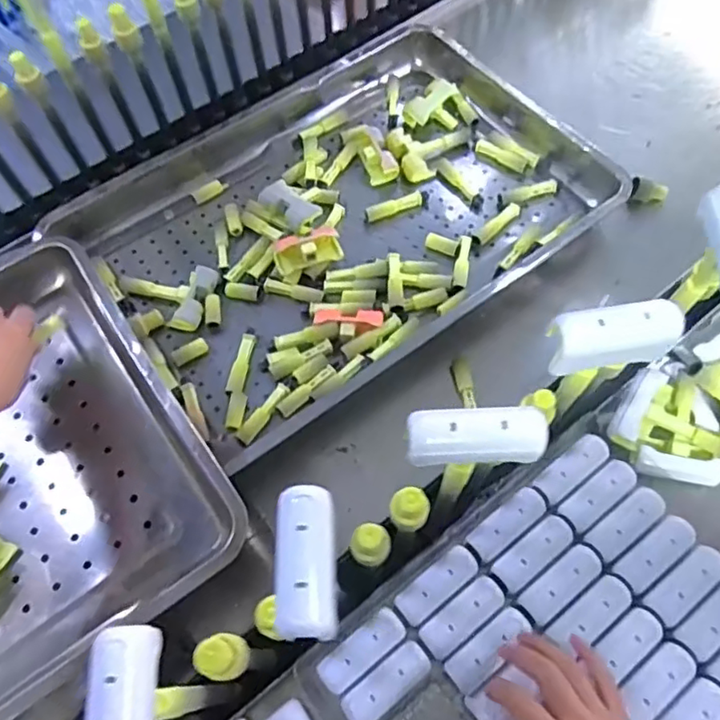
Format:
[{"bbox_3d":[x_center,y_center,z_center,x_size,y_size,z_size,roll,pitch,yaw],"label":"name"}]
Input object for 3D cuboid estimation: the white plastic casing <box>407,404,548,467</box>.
[{"bbox_3d":[0.066,0.043,0.343,0.076,0.021,0.025,-3,63,1],"label":"white plastic casing"}]

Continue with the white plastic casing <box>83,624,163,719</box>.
[{"bbox_3d":[-0.114,0.168,0.290,0.026,0.025,0.074,-6,63,-1],"label":"white plastic casing"}]

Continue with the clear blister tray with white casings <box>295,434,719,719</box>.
[{"bbox_3d":[0.165,0.250,0.492,0.338,0.037,0.264,-36,67,-15],"label":"clear blister tray with white casings"}]

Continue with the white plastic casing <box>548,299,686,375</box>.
[{"bbox_3d":[0.157,-0.015,0.371,0.081,0.022,0.030,-8,63,-1],"label":"white plastic casing"}]

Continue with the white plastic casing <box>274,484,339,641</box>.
[{"bbox_3d":[-0.028,0.104,0.319,0.030,0.013,0.075,-3,63,1],"label":"white plastic casing"}]

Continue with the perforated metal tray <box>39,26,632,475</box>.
[{"bbox_3d":[-0.026,-0.185,0.734,0.561,0.065,0.435,-37,67,-15],"label":"perforated metal tray"}]

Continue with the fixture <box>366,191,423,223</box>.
[{"bbox_3d":[0.042,-0.188,0.746,0.075,0.018,0.017,-24,65,-10],"label":"fixture"}]

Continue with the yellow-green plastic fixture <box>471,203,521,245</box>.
[{"bbox_3d":[0.163,-0.161,0.718,0.071,0.013,0.017,-36,67,-15],"label":"yellow-green plastic fixture"}]

